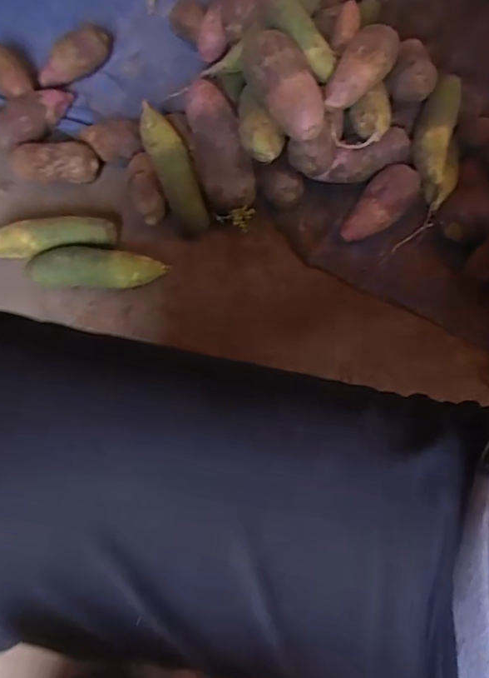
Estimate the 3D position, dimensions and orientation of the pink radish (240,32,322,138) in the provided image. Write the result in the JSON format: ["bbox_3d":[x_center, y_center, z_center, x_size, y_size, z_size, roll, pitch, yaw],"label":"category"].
[{"bbox_3d":[0.058,-0.348,0.693,0.081,0.068,0.178,-24,65,-9],"label":"pink radish"}]

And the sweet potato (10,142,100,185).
[{"bbox_3d":[-0.309,-0.277,0.815,0.139,0.063,0.051,-3,64,1],"label":"sweet potato"}]

